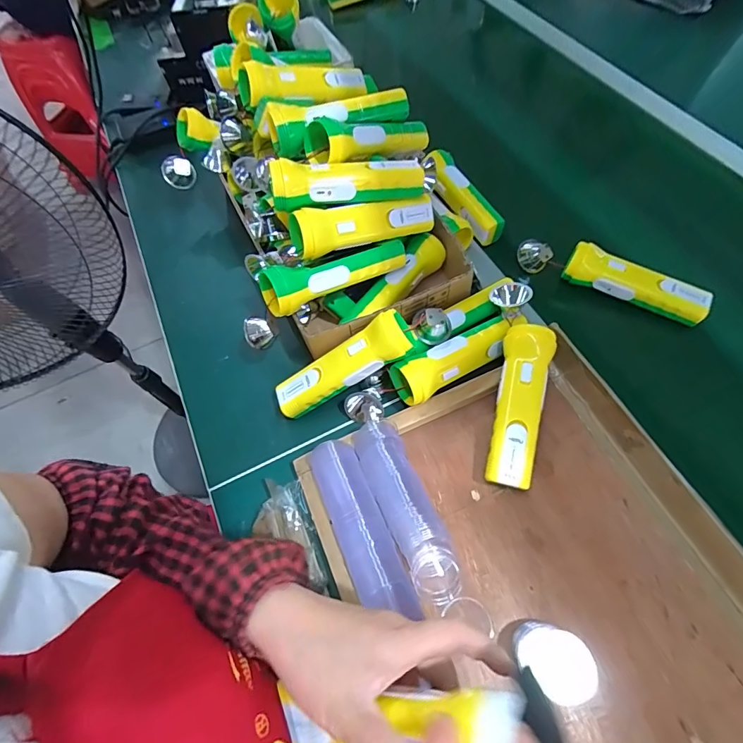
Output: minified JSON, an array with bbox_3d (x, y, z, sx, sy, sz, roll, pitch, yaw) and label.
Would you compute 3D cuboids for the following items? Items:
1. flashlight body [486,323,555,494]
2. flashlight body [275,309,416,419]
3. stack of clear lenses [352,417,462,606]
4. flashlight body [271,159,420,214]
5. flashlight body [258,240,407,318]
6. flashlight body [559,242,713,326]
[{"bbox_3d":[0.148,0.036,0.435,0.047,0.059,0.159,13,65,10],"label":"flashlight body"},{"bbox_3d":[-0.030,-0.001,0.465,0.164,0.042,0.049,-31,63,16],"label":"flashlight body"},{"bbox_3d":[0.033,0.130,0.413,0.048,0.038,0.176,-22,63,-8],"label":"stack of clear lenses"},{"bbox_3d":[-0.024,-0.204,0.454,0.162,0.047,0.048,-12,62,-2],"label":"flashlight body"},{"bbox_3d":[-0.036,-0.104,0.454,0.165,0.051,0.047,-21,63,-7],"label":"flashlight body"},{"bbox_3d":[0.321,-0.108,0.515,0.163,0.038,0.041,26,67,16],"label":"flashlight body"}]

